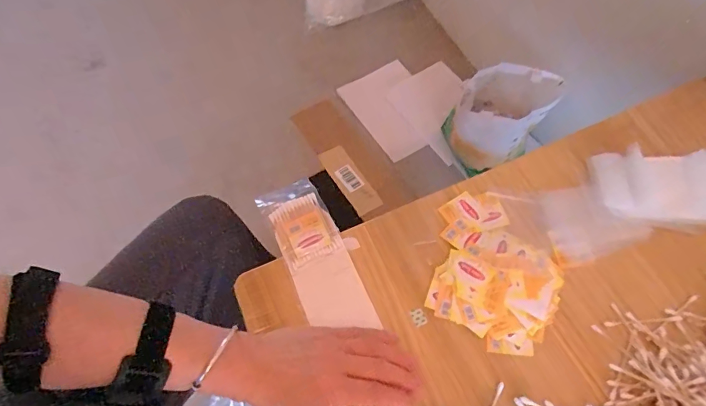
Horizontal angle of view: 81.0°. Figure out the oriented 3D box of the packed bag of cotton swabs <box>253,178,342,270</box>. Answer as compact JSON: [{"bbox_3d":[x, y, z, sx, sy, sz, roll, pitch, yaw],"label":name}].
[{"bbox_3d":[-0.061,0.022,0.484,0.068,0.019,0.112,-27,66,-12],"label":"packed bag of cotton swabs"}]

